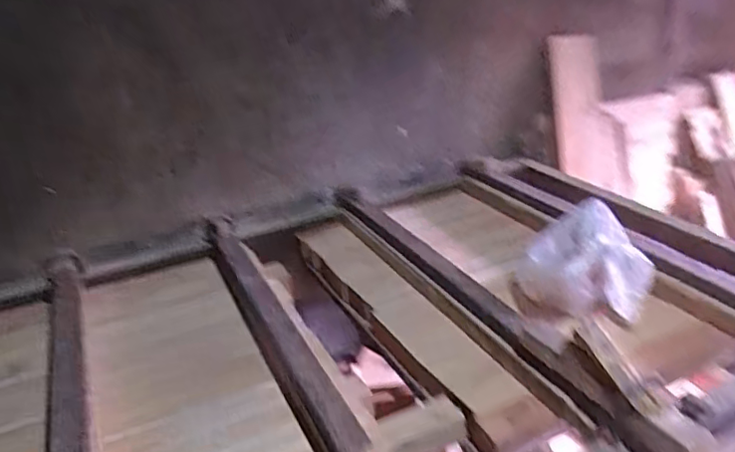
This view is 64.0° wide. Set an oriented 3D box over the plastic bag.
[{"bbox_3d":[0.419,0.087,1.173,0.219,0.265,0.152,-1,25,7],"label":"plastic bag"}]

